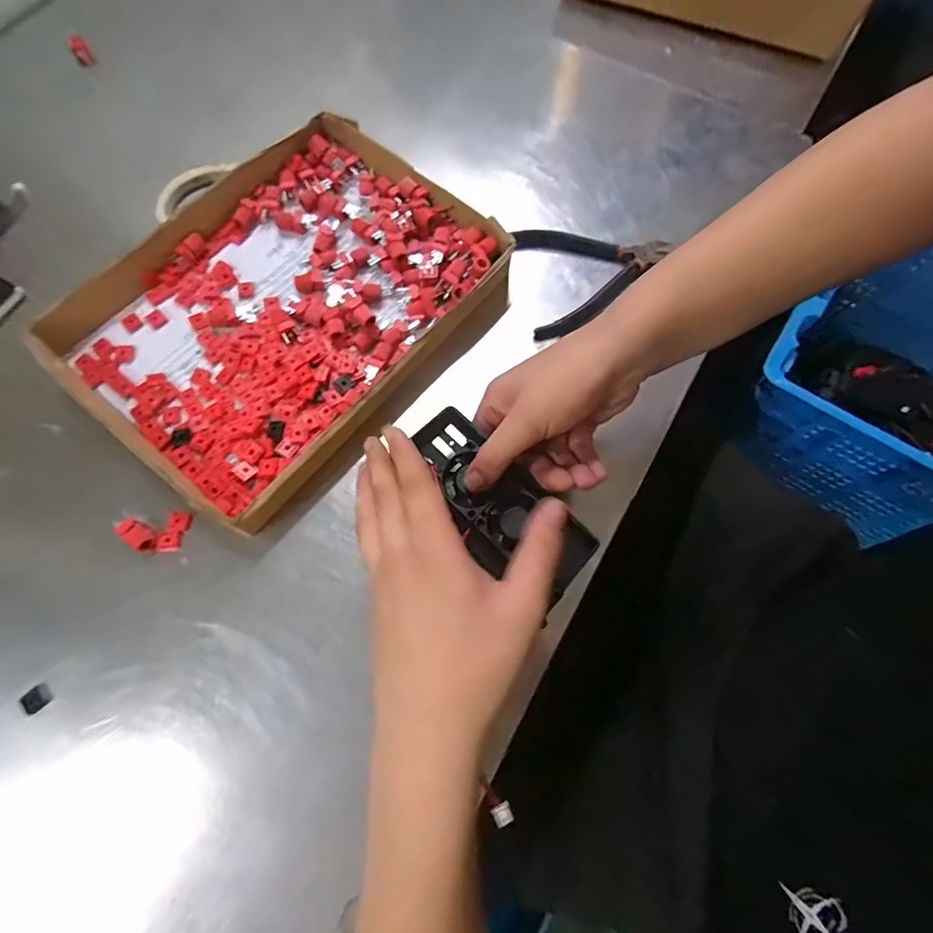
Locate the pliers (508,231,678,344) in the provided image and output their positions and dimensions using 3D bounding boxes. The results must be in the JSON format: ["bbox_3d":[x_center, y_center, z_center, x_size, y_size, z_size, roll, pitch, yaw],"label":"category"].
[{"bbox_3d":[0.117,-0.167,0.414,0.133,0.012,0.114,-7,72,-4],"label":"pliers"}]

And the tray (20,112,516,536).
[{"bbox_3d":[-0.152,-0.131,0.386,0.261,0.033,0.338,42,76,12],"label":"tray"}]

